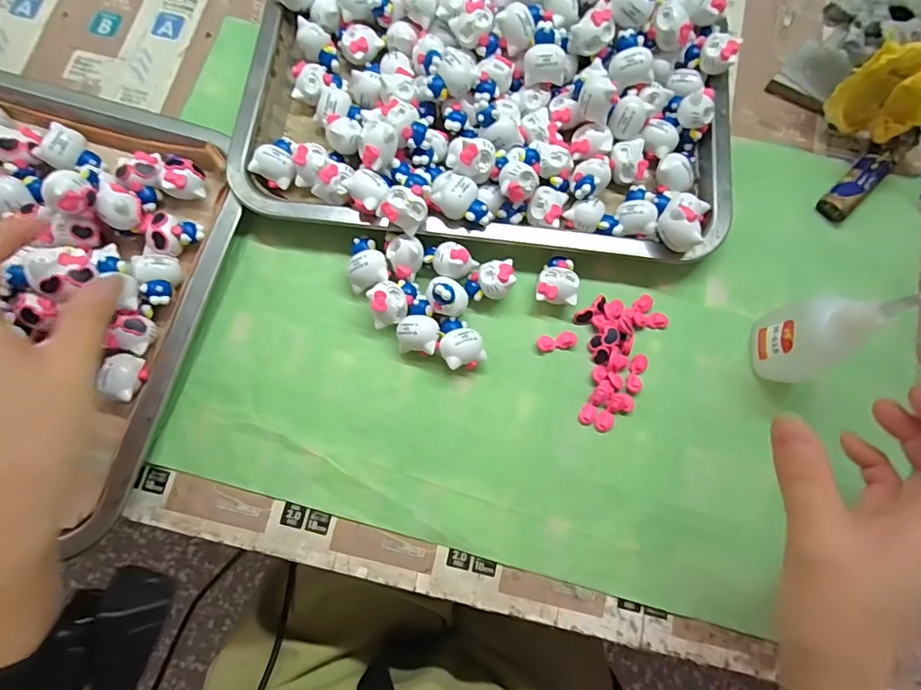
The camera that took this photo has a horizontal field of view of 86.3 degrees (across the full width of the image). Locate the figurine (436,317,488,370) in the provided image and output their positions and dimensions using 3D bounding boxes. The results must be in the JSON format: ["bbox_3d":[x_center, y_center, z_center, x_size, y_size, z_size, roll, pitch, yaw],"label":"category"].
[{"bbox_3d":[-0.002,-0.001,0.288,0.024,0.021,0.033,-28,79,-8],"label":"figurine"}]

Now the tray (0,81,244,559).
[{"bbox_3d":[-0.303,-0.043,0.275,0.304,0.055,0.264,14,77,2],"label":"tray"}]

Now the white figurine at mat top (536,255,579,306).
[{"bbox_3d":[0.059,-0.038,0.300,0.024,0.019,0.029,8,77,0],"label":"white figurine at mat top"}]

